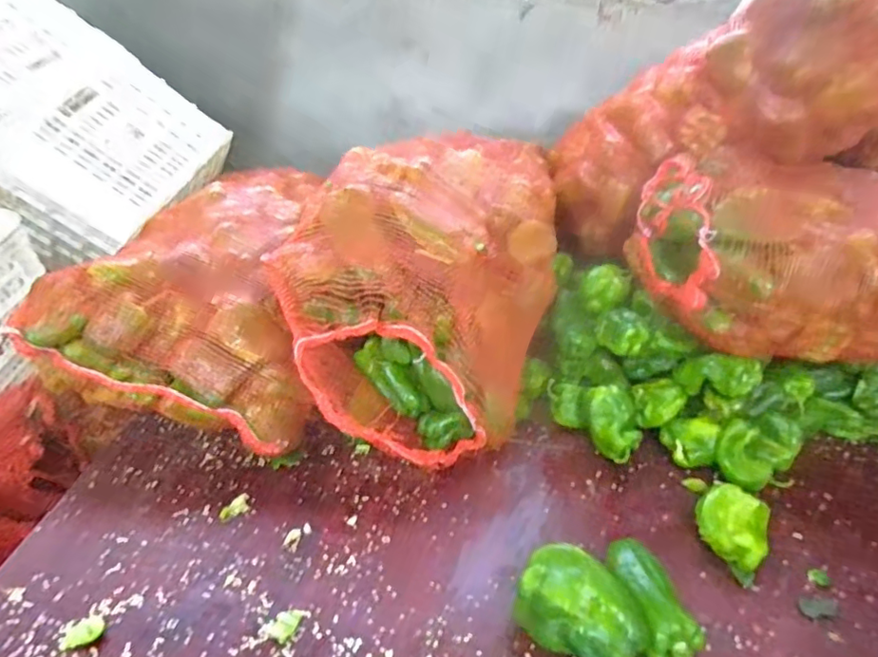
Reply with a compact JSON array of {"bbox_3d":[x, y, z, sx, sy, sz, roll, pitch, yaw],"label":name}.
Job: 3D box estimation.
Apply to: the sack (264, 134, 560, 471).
[{"bbox_3d":[0.006,-0.076,1.020,0.377,0.397,0.703,17,33,17],"label":"sack"}]

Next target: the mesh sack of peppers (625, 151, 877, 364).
[{"bbox_3d":[0.701,-0.109,0.958,0.671,0.240,0.292,4,32,-4],"label":"mesh sack of peppers"}]

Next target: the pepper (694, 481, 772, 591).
[{"bbox_3d":[0.422,0.292,0.817,0.096,0.062,0.119,20,33,22],"label":"pepper"}]

